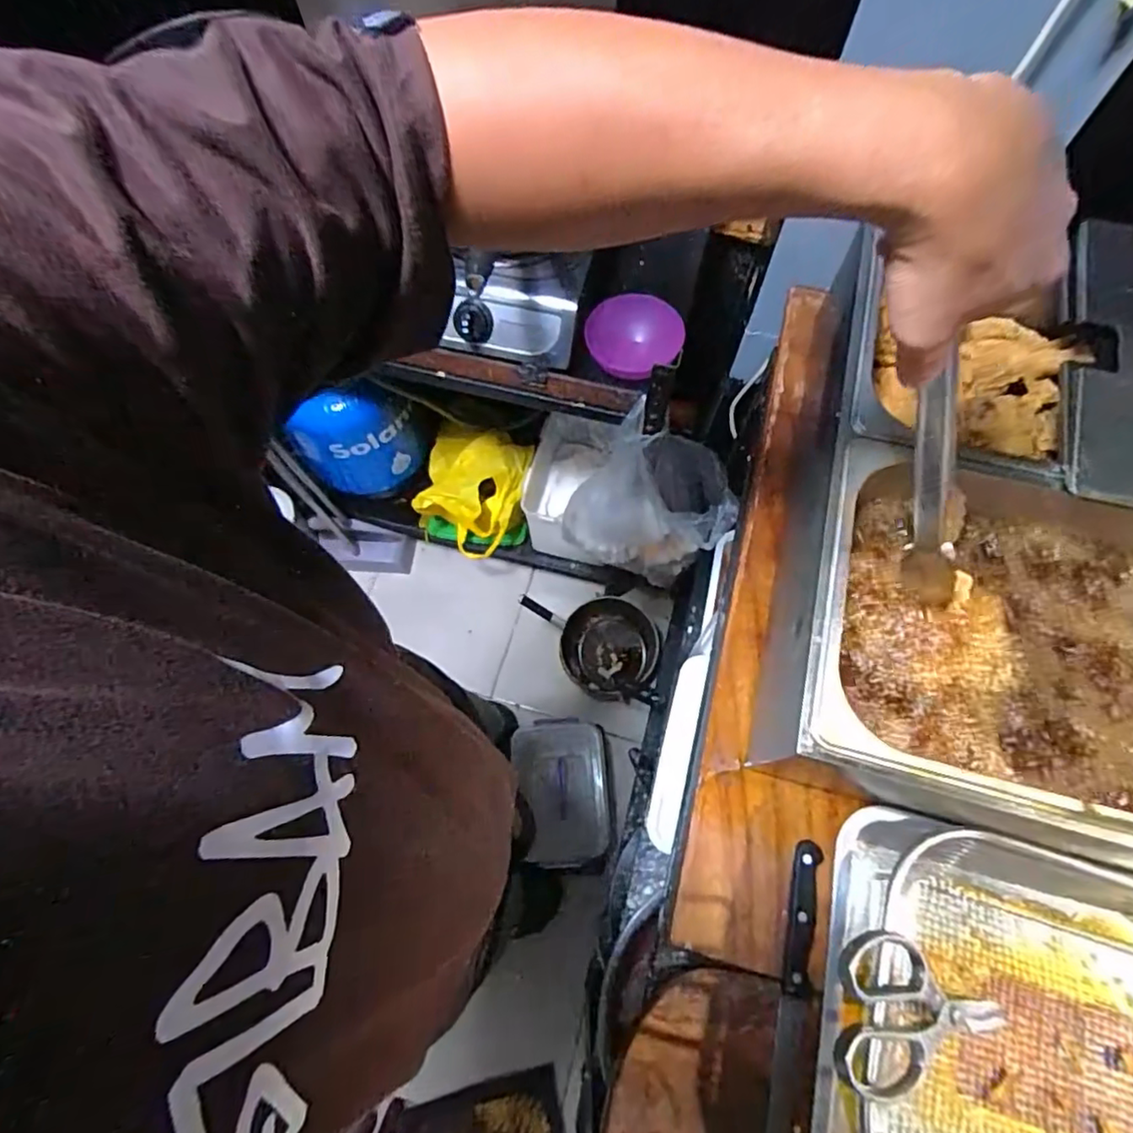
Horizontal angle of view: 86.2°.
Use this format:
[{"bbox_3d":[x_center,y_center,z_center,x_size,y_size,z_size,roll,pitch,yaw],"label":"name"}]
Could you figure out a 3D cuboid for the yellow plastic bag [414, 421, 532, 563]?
[{"bbox_3d":[-0.212,-0.197,1.426,0.236,0.245,0.265,11,68,4],"label":"yellow plastic bag"}]

